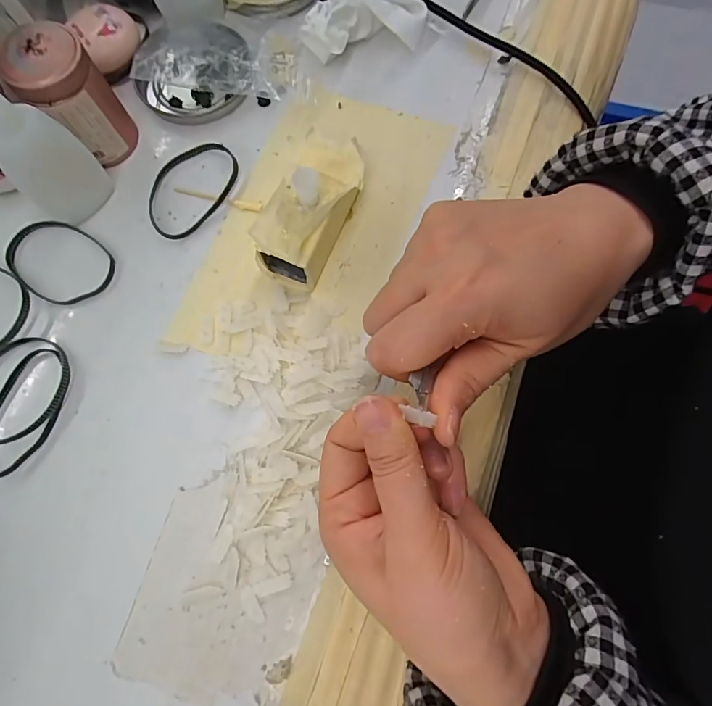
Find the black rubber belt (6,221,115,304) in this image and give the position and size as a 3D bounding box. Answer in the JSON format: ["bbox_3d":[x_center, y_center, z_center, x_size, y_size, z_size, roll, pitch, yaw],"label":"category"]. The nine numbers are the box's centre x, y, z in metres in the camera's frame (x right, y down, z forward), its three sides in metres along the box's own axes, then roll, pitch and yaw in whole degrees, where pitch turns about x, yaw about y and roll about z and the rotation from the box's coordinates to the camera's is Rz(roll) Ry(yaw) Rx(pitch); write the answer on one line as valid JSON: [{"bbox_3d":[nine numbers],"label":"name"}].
[{"bbox_3d":[-0.182,-0.057,0.274,0.069,0.005,0.048,36,79,9],"label":"black rubber belt"}]

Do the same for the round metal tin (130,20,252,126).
[{"bbox_3d":[-0.109,-0.195,0.300,0.075,0.020,0.075,-6,75,-1],"label":"round metal tin"}]

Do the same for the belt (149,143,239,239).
[{"bbox_3d":[-0.105,-0.106,0.284,0.047,0.009,0.070,42,79,10],"label":"belt"}]

